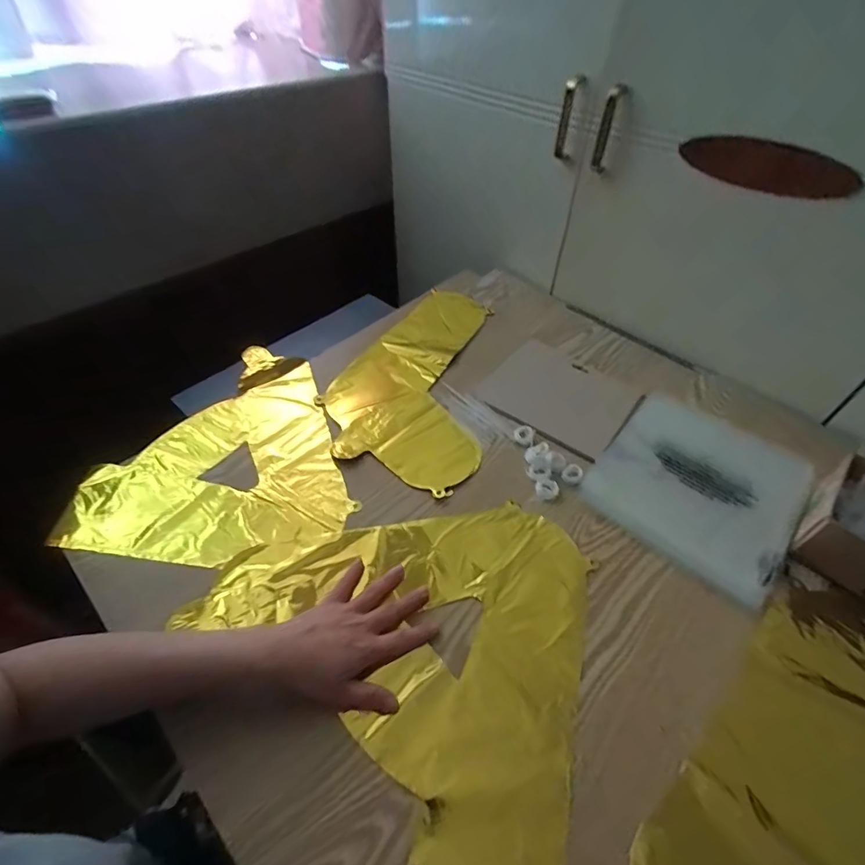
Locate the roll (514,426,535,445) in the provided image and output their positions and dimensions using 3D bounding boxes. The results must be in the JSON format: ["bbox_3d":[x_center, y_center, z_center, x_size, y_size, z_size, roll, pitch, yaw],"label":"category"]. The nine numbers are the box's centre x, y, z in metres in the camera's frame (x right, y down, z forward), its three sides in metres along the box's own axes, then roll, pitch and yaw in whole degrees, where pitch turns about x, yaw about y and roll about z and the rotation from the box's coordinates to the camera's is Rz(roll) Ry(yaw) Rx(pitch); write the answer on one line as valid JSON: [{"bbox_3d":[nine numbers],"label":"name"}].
[{"bbox_3d":[0.122,0.004,0.593,0.026,0.008,0.029,14,50,12],"label":"roll"}]

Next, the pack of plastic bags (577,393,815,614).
[{"bbox_3d":[0.324,0.061,0.542,0.213,0.014,0.227,36,57,27],"label":"pack of plastic bags"}]

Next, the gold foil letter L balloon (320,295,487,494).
[{"bbox_3d":[0.000,-0.098,0.675,0.234,0.016,0.397,19,51,15],"label":"gold foil letter L balloon"}]

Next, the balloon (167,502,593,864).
[{"bbox_3d":[-0.007,0.189,0.437,0.383,0.010,0.340,31,55,24],"label":"balloon"}]

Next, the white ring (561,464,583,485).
[{"bbox_3d":[0.173,0.052,0.551,0.023,0.005,0.030,31,55,24],"label":"white ring"}]

